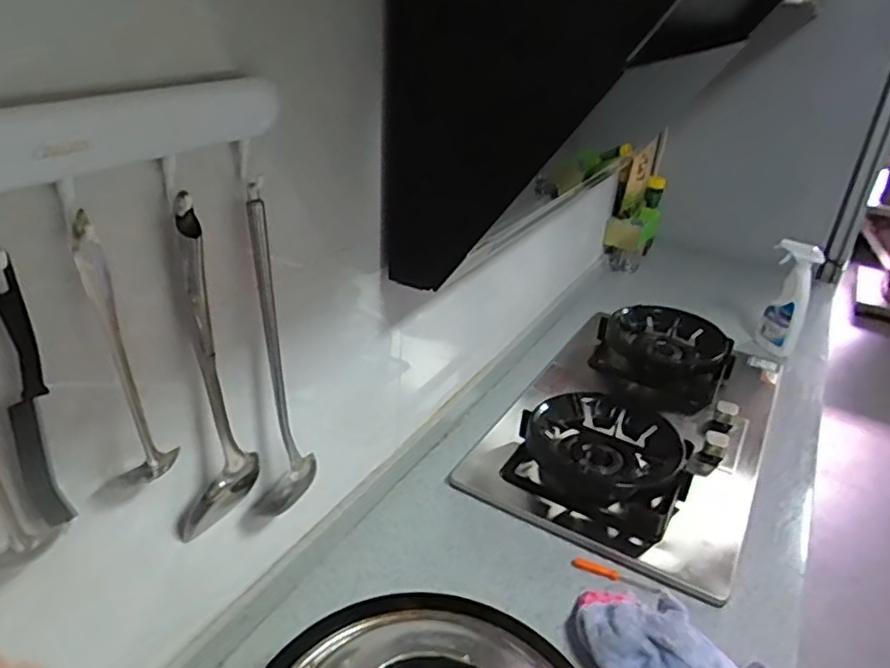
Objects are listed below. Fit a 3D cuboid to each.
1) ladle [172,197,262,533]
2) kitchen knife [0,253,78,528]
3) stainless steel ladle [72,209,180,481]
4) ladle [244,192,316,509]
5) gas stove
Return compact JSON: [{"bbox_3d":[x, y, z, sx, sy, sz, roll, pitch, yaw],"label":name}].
[{"bbox_3d":[-0.229,0.044,0.603,0.079,0.353,0.071,-6,31,-18],"label":"ladle"},{"bbox_3d":[-0.292,0.048,0.443,0.028,0.214,0.019,-14,34,-30],"label":"kitchen knife"},{"bbox_3d":[-0.247,0.022,0.487,0.049,0.220,0.037,-11,33,-26],"label":"stainless steel ladle"},{"bbox_3d":[-0.171,0.037,0.645,0.060,0.355,0.060,4,29,0],"label":"ladle"},{"bbox_3d":[0.360,0.128,1.186,0.446,0.127,0.719,19,32,25],"label":"gas stove"}]

